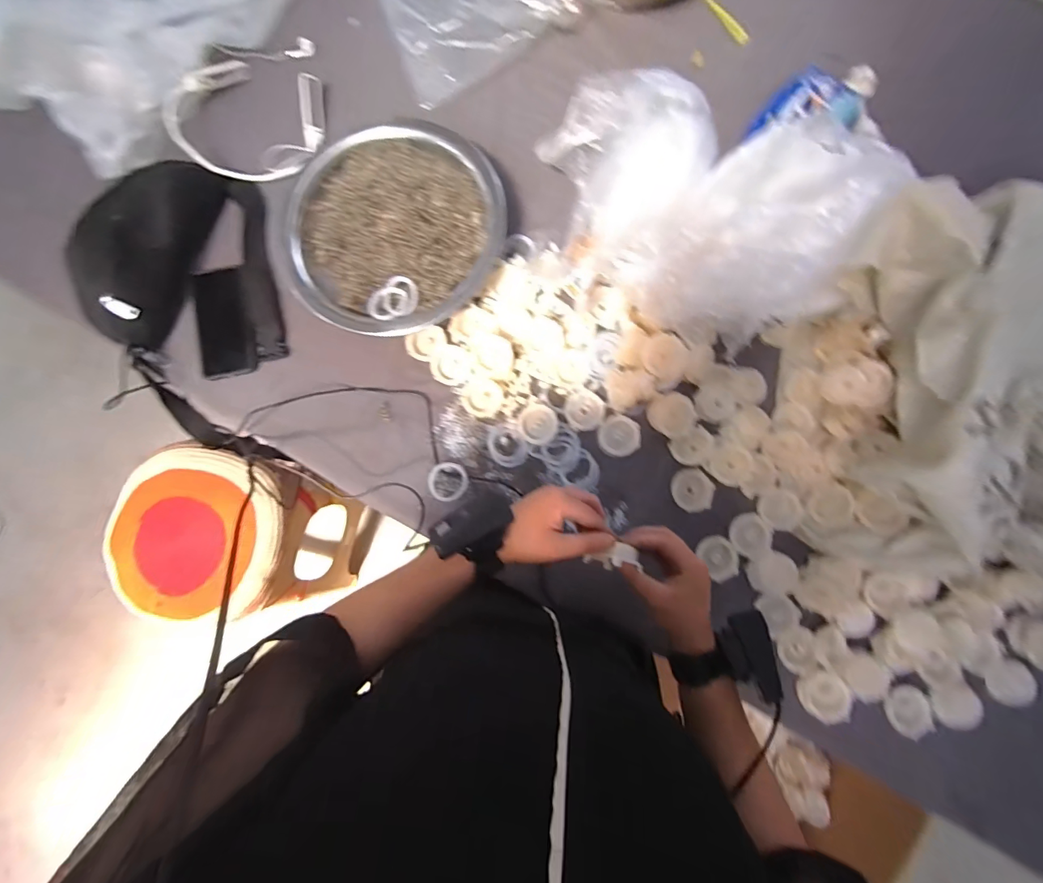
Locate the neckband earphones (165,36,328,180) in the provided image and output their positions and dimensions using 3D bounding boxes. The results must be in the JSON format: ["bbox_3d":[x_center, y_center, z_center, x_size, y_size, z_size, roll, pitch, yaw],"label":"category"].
[{"bbox_3d":[-0.410,-0.515,0.671,0.207,0.038,0.233,-4,83,0],"label":"neckband earphones"}]

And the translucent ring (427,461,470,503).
[{"bbox_3d":[-0.101,0.056,0.616,0.055,0.004,0.055,0,83,0],"label":"translucent ring"}]

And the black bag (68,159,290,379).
[{"bbox_3d":[-0.488,-0.240,0.629,0.251,0.080,0.297,-11,83,-1],"label":"black bag"}]

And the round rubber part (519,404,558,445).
[{"bbox_3d":[0.024,-0.025,0.618,0.052,0.016,0.052,39,82,6],"label":"round rubber part"}]

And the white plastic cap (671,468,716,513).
[{"bbox_3d":[0.232,0.065,0.603,0.056,0.010,0.058,0,83,0],"label":"white plastic cap"}]

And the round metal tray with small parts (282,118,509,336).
[{"bbox_3d":[-0.177,-0.290,0.623,0.280,0.074,0.292,0,83,0],"label":"round metal tray with small parts"}]

